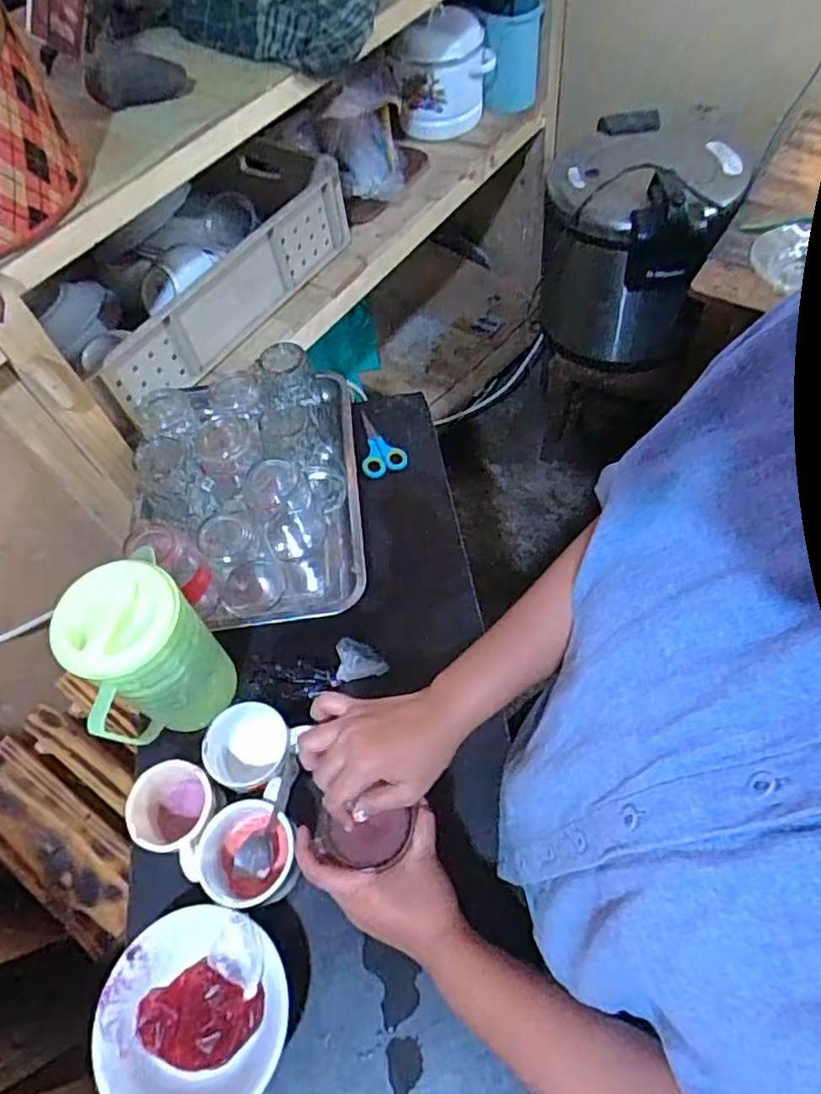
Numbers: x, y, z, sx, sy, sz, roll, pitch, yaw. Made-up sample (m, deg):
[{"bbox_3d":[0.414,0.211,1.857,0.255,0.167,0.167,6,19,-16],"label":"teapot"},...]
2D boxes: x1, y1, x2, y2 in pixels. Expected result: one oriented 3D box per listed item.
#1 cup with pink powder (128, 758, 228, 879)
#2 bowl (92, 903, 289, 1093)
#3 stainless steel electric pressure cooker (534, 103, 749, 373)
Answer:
[{"bbox_3d":[-0.221,0.258,0.613,0.077,0.067,0.090,7,60,9],"label":"cup with pink powder"},{"bbox_3d":[-0.180,0.396,0.545,0.145,0.059,0.152,-2,59,3],"label":"bowl"},{"bbox_3d":[0.466,-0.633,1.348,0.321,0.353,0.379,21,63,16],"label":"stainless steel electric pressure cooker"}]

